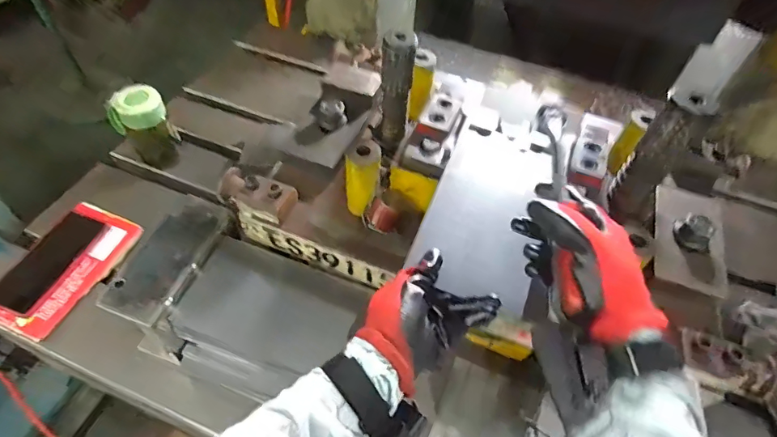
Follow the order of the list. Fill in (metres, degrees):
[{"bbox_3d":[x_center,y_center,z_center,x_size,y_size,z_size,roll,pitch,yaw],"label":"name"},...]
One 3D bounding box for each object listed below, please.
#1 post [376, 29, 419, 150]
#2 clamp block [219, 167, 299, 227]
[{"bbox_3d":[0.009,-0.150,0.552,0.032,0.150,0.035,16,53,9],"label":"post"},{"bbox_3d":[-0.162,-0.030,0.556,0.089,0.039,0.043,15,53,8],"label":"clamp block"}]

